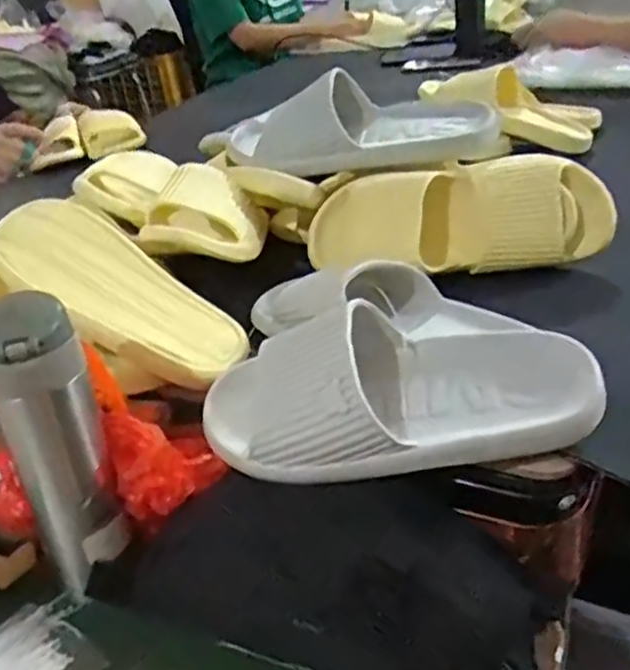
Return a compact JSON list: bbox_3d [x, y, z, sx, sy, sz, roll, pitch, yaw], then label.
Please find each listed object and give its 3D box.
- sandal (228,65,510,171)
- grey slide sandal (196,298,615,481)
[{"bbox_3d":[0.044,-0.222,0.746,0.273,0.081,0.105,2,31,16],"label":"sandal"},{"bbox_3d":[0.047,0.035,0.483,0.269,0.084,0.090,1,31,14],"label":"grey slide sandal"}]

